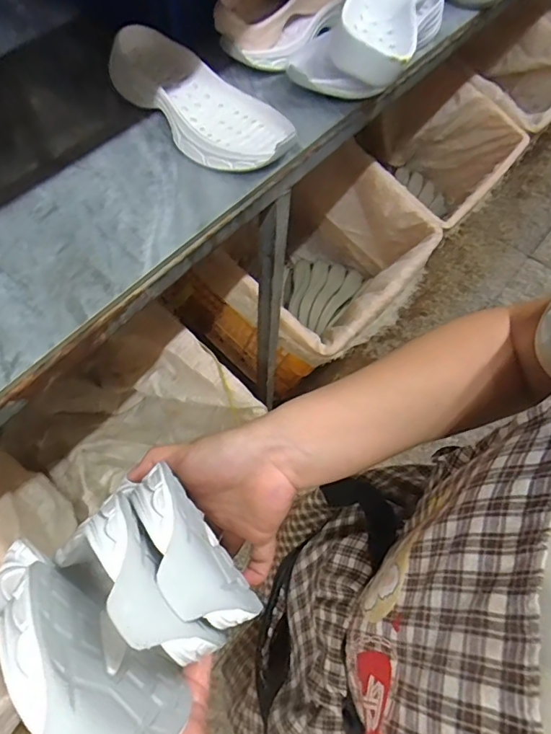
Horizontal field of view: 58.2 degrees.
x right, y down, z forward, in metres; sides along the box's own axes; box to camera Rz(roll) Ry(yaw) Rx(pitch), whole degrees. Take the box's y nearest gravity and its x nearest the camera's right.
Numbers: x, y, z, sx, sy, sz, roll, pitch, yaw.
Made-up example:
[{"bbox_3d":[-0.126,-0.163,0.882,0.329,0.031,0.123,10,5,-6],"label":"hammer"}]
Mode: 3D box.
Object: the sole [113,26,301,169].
[{"bbox_3d":[-0.088,-0.321,0.605,0.257,0.049,0.114,41,67,17],"label":"sole"}]

